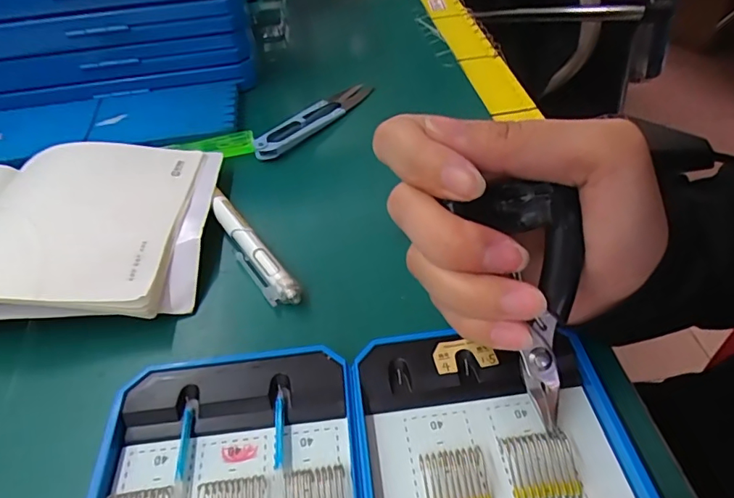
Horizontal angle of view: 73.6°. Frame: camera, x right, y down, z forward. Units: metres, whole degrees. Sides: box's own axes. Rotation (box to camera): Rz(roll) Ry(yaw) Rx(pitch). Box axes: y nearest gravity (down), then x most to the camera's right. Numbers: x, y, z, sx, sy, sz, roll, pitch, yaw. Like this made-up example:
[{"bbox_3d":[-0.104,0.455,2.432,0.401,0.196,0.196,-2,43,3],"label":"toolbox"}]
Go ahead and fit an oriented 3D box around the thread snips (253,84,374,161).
[{"bbox_3d":[-0.035,-0.090,0.343,0.019,0.013,0.103,31,53,30],"label":"thread snips"}]

